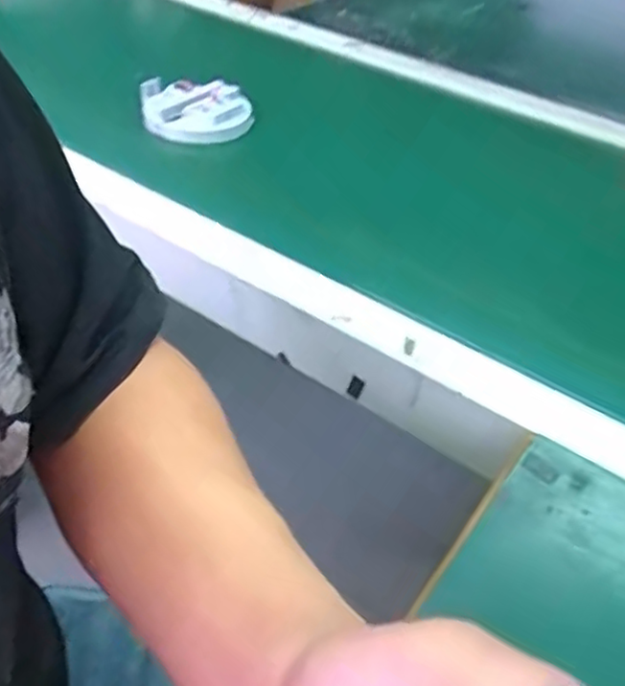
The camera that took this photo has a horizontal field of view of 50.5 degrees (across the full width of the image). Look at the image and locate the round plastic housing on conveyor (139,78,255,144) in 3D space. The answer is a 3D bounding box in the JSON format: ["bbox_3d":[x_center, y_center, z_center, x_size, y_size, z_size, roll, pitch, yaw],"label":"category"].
[{"bbox_3d":[-0.115,-0.232,0.652,0.104,0.022,0.095,0,49,0],"label":"round plastic housing on conveyor"}]

